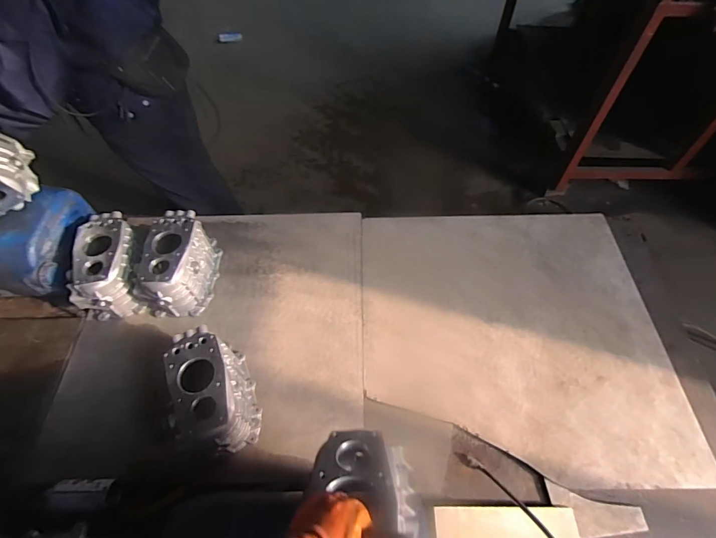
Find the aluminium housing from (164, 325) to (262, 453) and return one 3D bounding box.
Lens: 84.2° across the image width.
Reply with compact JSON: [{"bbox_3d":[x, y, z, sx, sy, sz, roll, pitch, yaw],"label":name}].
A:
[{"bbox_3d":[-0.341,0.292,0.950,0.157,0.165,0.268,-17,57,-7],"label":"aluminium housing"}]

